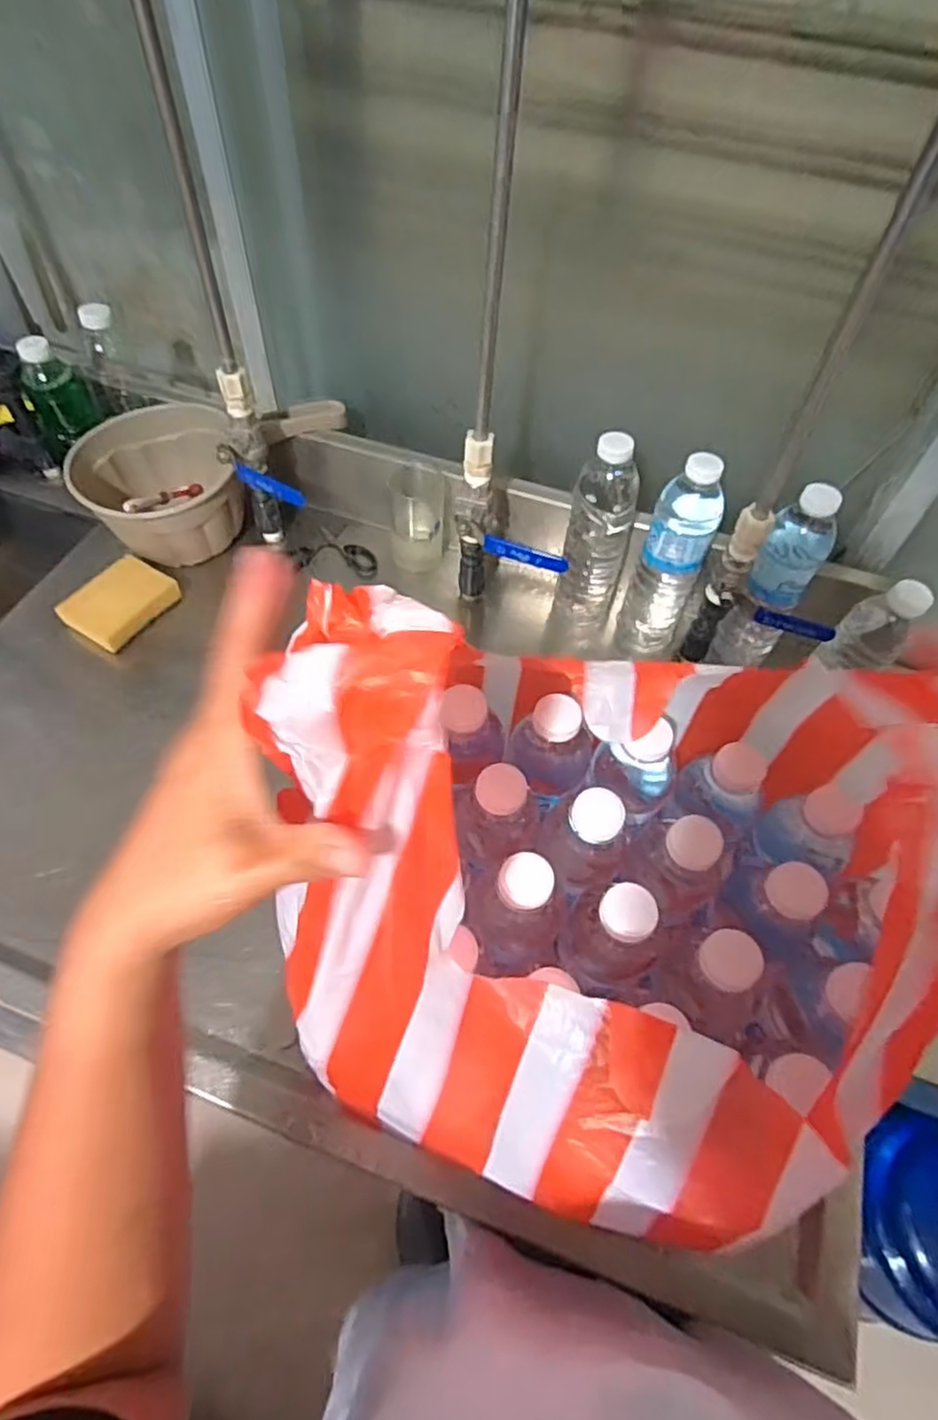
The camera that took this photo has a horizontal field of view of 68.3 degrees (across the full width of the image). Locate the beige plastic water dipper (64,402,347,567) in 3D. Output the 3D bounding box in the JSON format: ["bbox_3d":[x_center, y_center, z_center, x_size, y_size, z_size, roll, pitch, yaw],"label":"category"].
[{"bbox_3d":[-0.298,-0.276,0.786,0.275,0.111,0.172,-37,65,-25],"label":"beige plastic water dipper"}]

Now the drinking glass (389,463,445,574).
[{"bbox_3d":[-0.058,-0.211,0.767,0.060,0.104,0.048,-2,56,-5],"label":"drinking glass"}]

